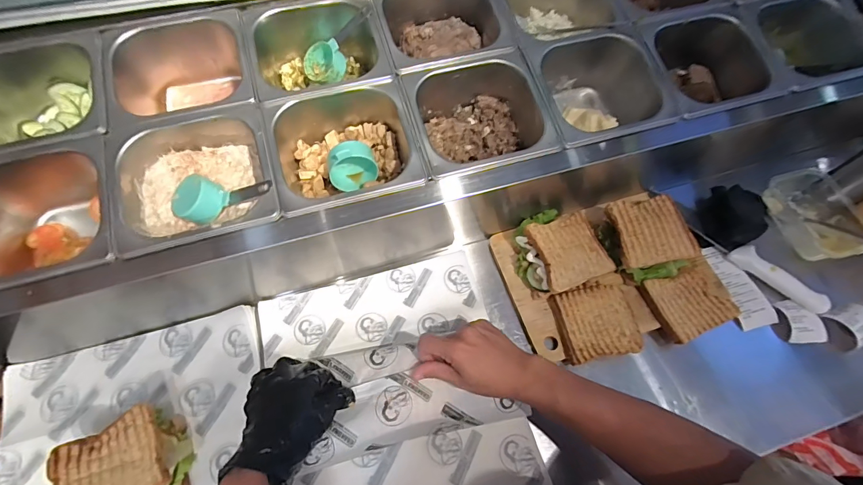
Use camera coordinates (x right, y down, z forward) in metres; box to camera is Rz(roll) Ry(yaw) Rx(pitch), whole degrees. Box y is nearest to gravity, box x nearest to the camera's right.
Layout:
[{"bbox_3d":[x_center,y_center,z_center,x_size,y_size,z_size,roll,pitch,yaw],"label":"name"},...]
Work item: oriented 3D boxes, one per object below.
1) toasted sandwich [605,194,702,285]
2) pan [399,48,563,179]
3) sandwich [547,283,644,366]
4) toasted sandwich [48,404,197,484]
[{"bbox_3d":[0.307,-0.002,0.569,0.099,0.066,0.108,-11,65,-7],"label":"toasted sandwich"},{"bbox_3d":[0.057,-0.164,0.540,0.173,0.085,0.173,-14,65,-8],"label":"pan"},{"bbox_3d":[0.218,0.107,0.532,0.100,0.024,0.095,-8,64,-5],"label":"sandwich"},{"bbox_3d":[-0.331,0.252,0.432,0.103,0.066,0.109,-26,67,-13],"label":"toasted sandwich"}]

